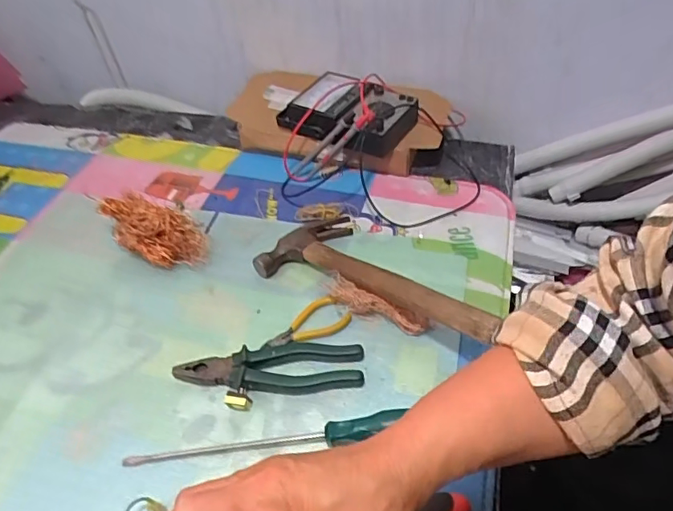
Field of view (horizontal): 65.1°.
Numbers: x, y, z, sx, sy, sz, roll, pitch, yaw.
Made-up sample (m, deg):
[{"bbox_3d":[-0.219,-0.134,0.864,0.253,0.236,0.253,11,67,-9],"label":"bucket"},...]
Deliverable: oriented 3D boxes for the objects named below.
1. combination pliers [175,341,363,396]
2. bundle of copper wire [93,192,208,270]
[{"bbox_3d":[-0.070,0.116,0.555,0.192,0.019,0.057,-1,49,3],"label":"combination pliers"},{"bbox_3d":[-0.233,-0.034,0.670,0.141,0.062,0.067,16,52,17],"label":"bundle of copper wire"}]

